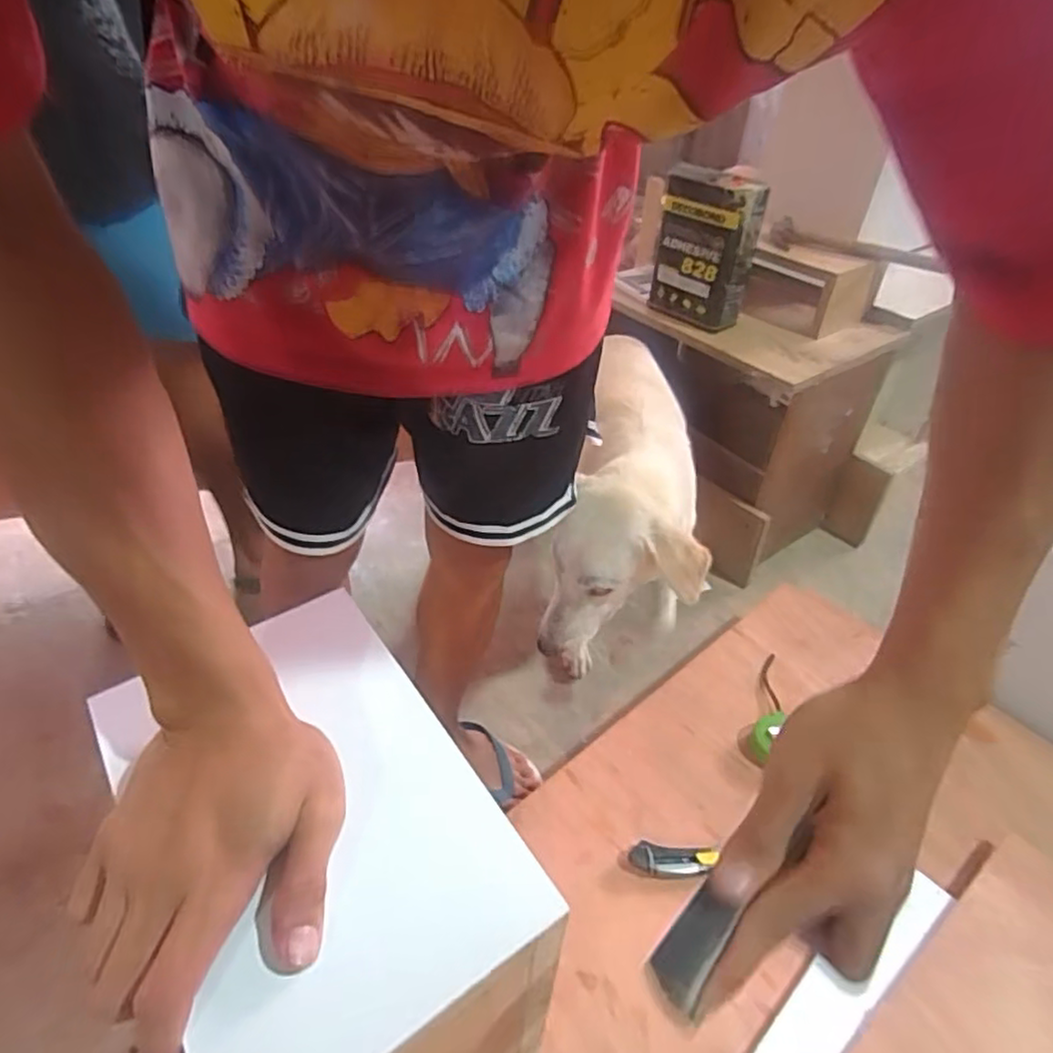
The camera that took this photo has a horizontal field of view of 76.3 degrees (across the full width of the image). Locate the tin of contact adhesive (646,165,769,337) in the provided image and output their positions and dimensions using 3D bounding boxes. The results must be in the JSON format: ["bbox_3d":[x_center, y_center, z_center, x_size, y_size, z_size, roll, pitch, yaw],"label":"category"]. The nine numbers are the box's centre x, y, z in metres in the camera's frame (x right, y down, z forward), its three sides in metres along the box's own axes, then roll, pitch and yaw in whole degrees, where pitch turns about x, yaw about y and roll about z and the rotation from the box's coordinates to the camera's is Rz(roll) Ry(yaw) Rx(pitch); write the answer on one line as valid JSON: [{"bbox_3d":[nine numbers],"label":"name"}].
[{"bbox_3d":[0.318,-0.504,1.231,0.078,0.246,0.182,-26,48,-30],"label":"tin of contact adhesive"}]

